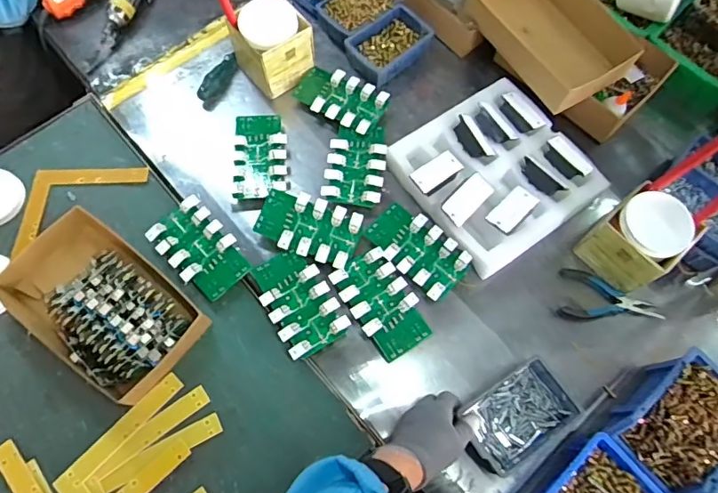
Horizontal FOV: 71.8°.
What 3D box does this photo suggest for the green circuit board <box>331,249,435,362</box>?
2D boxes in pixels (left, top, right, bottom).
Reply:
[{"bbox_3d":[0.034,0.080,0.730,0.092,0.015,0.155,-33,74,-13],"label":"green circuit board"}]

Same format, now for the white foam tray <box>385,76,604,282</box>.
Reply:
[{"bbox_3d":[0.224,-0.126,0.796,0.264,0.052,0.265,-35,74,-13],"label":"white foam tray"}]

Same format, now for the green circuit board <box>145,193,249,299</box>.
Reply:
[{"bbox_3d":[-0.243,0.005,0.766,0.095,0.030,0.156,-42,76,-15],"label":"green circuit board"}]

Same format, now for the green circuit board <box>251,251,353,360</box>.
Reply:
[{"bbox_3d":[-0.089,0.081,0.738,0.094,0.023,0.152,-29,73,-12],"label":"green circuit board"}]

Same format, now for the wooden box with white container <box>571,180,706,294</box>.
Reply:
[{"bbox_3d":[0.420,-0.011,0.739,0.103,0.125,0.108,-39,75,-14],"label":"wooden box with white container"}]

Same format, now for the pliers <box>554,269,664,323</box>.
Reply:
[{"bbox_3d":[0.387,0.086,0.767,0.151,0.019,0.075,11,70,3],"label":"pliers"}]

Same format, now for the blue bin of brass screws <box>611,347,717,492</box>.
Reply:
[{"bbox_3d":[0.430,0.239,0.672,0.165,0.092,0.119,-37,75,-14],"label":"blue bin of brass screws"}]

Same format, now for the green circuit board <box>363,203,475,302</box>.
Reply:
[{"bbox_3d":[0.094,0.002,0.764,0.158,0.014,0.092,42,74,13],"label":"green circuit board"}]

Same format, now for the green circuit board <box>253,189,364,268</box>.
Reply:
[{"bbox_3d":[-0.079,-0.034,0.771,0.157,0.013,0.092,23,71,7],"label":"green circuit board"}]

